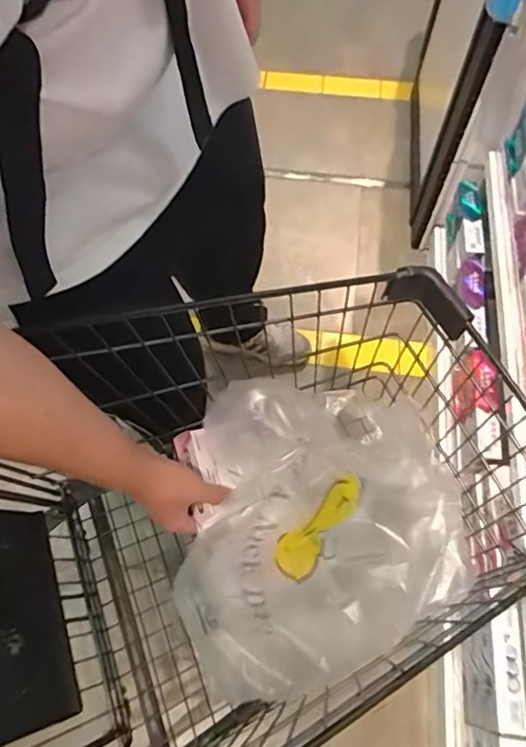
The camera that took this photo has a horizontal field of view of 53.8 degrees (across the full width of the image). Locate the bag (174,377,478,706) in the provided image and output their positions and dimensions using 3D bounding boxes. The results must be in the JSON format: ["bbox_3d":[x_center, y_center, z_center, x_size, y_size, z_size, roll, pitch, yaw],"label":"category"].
[{"bbox_3d":[0.055,0.156,0.572,0.304,0.170,0.285,-19,65,-8],"label":"bag"}]

